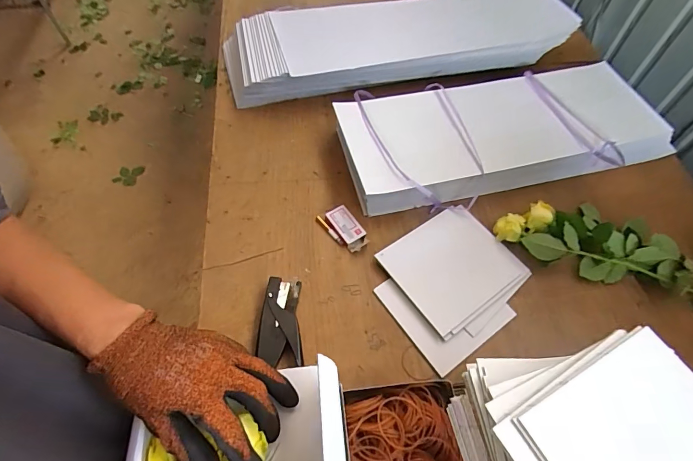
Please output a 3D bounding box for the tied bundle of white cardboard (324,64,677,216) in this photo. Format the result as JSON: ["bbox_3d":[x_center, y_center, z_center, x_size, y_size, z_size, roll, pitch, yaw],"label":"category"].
[{"bbox_3d":[0.292,-0.191,0.704,0.598,0.089,0.241,-12,60,-9],"label":"tied bundle of white cardboard"}]

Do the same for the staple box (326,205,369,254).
[{"bbox_3d":[-0.001,-0.004,0.616,0.038,0.019,0.085,-31,65,-18],"label":"staple box"}]

